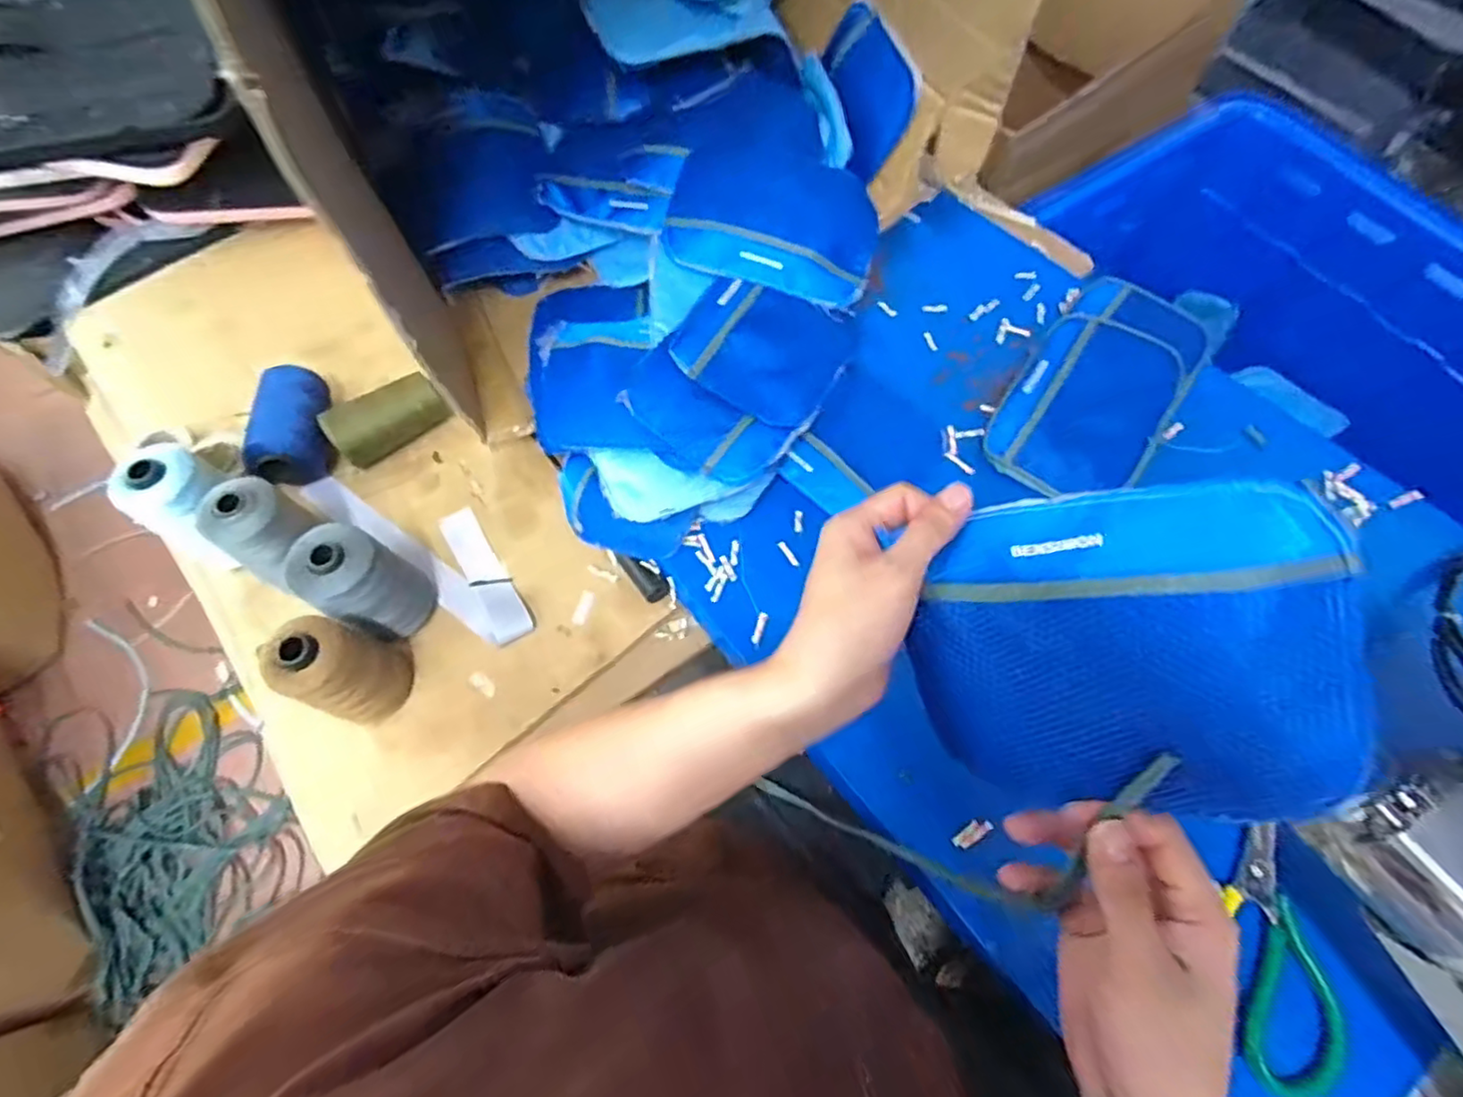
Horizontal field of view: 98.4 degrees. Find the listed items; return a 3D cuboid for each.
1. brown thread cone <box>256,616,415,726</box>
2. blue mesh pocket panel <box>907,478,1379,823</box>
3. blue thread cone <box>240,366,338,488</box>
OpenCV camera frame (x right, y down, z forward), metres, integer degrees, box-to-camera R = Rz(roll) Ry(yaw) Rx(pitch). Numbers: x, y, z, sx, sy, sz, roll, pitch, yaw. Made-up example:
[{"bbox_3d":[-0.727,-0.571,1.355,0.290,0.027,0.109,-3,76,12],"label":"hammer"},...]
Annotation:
[{"bbox_3d":[-0.295,0.094,0.488,0.058,0.119,0.064,20,69,7],"label":"brown thread cone"},{"bbox_3d":[0.170,0.047,0.283,0.165,0.028,0.140,-8,96,28],"label":"blue mesh pocket panel"},{"bbox_3d":[-0.423,-0.123,0.611,0.058,0.062,0.114,-10,69,-5],"label":"blue thread cone"}]

